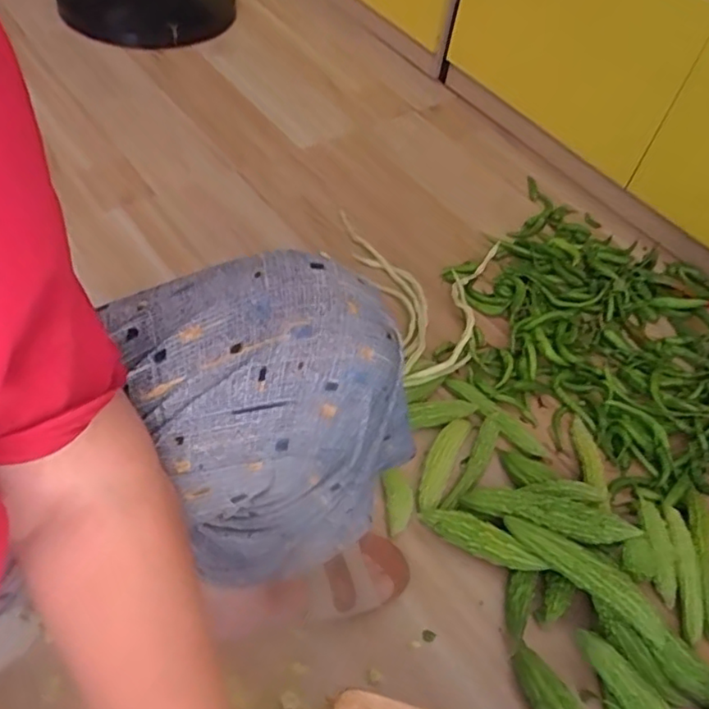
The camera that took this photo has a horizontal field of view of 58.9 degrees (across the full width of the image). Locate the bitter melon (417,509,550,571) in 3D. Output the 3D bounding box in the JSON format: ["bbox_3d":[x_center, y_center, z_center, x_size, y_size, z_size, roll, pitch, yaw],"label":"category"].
[{"bbox_3d":[0.146,0.214,0.731,0.142,0.044,0.033,23,54,12],"label":"bitter melon"}]

